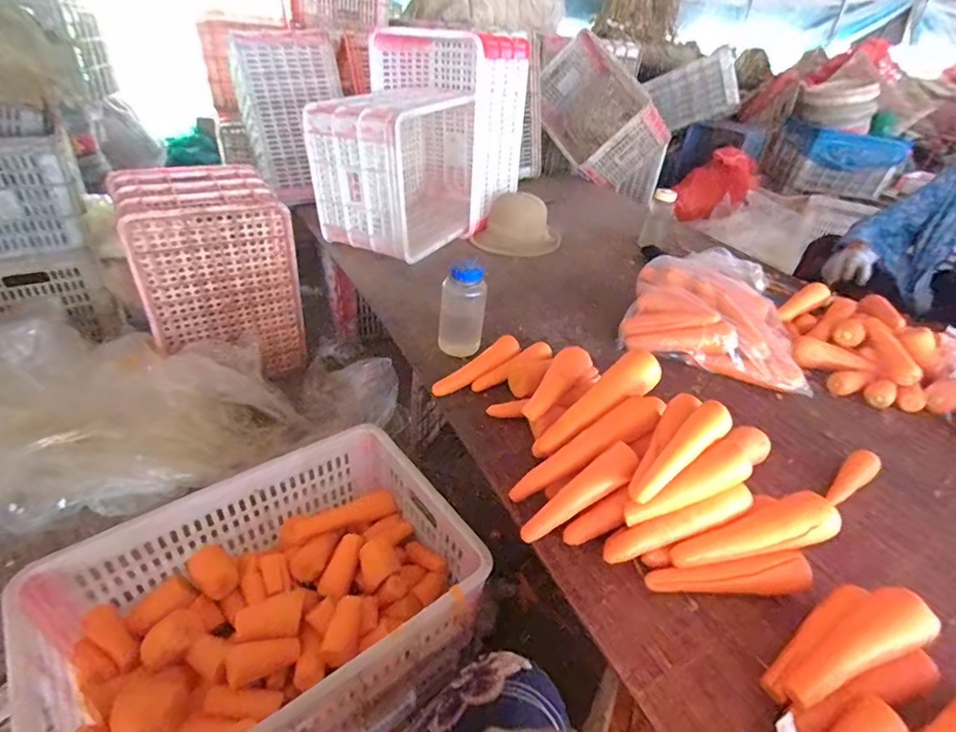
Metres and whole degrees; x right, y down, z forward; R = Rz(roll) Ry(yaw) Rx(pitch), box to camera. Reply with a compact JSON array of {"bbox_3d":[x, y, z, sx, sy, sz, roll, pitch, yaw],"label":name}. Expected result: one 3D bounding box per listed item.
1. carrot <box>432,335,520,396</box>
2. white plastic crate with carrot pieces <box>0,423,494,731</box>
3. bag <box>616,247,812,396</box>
[{"bbox_3d":[0.000,0.003,0.869,0.191,0.049,0.044,-26,46,-35],"label":"carrot"},{"bbox_3d":[-0.279,0.324,0.688,0.522,0.147,0.354,-22,45,-33],"label":"white plastic crate with carrot pieces"},{"bbox_3d":[0.509,-0.139,1.080,0.346,0.092,0.418,14,37,11],"label":"bag"}]

